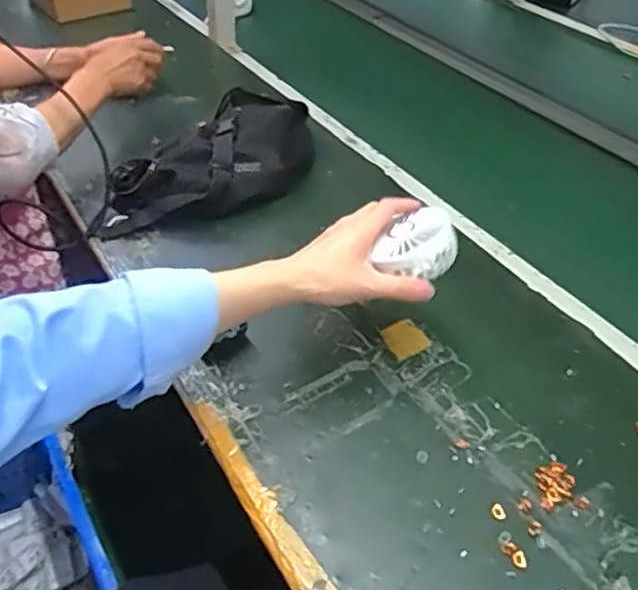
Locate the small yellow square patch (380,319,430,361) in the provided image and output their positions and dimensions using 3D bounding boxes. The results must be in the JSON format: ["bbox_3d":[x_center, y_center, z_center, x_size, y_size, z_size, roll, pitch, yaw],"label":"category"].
[{"bbox_3d":[0.091,0.047,0.681,0.042,0.004,0.046,-19,46,-21],"label":"small yellow square patch"}]

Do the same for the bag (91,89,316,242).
[{"bbox_3d":[-0.144,-0.171,0.857,0.154,0.089,0.327,33,51,29],"label":"bag"}]

